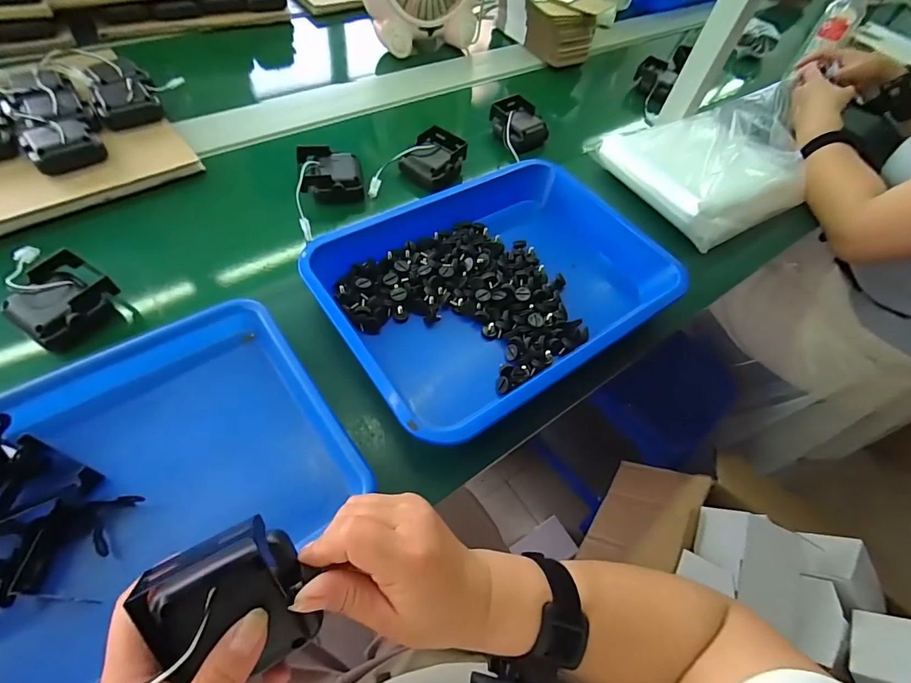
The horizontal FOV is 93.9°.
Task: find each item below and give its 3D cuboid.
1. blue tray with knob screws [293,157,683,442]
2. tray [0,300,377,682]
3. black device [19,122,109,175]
[{"bbox_3d":[0.039,-0.064,0.486,0.359,0.084,0.278,-30,64,-22],"label":"blue tray with knob screws"},{"bbox_3d":[-0.257,0.117,0.319,0.331,0.074,0.260,-35,66,-24],"label":"tray"},{"bbox_3d":[-0.458,-0.228,0.497,0.044,0.035,0.069,38,61,19],"label":"black device"}]

